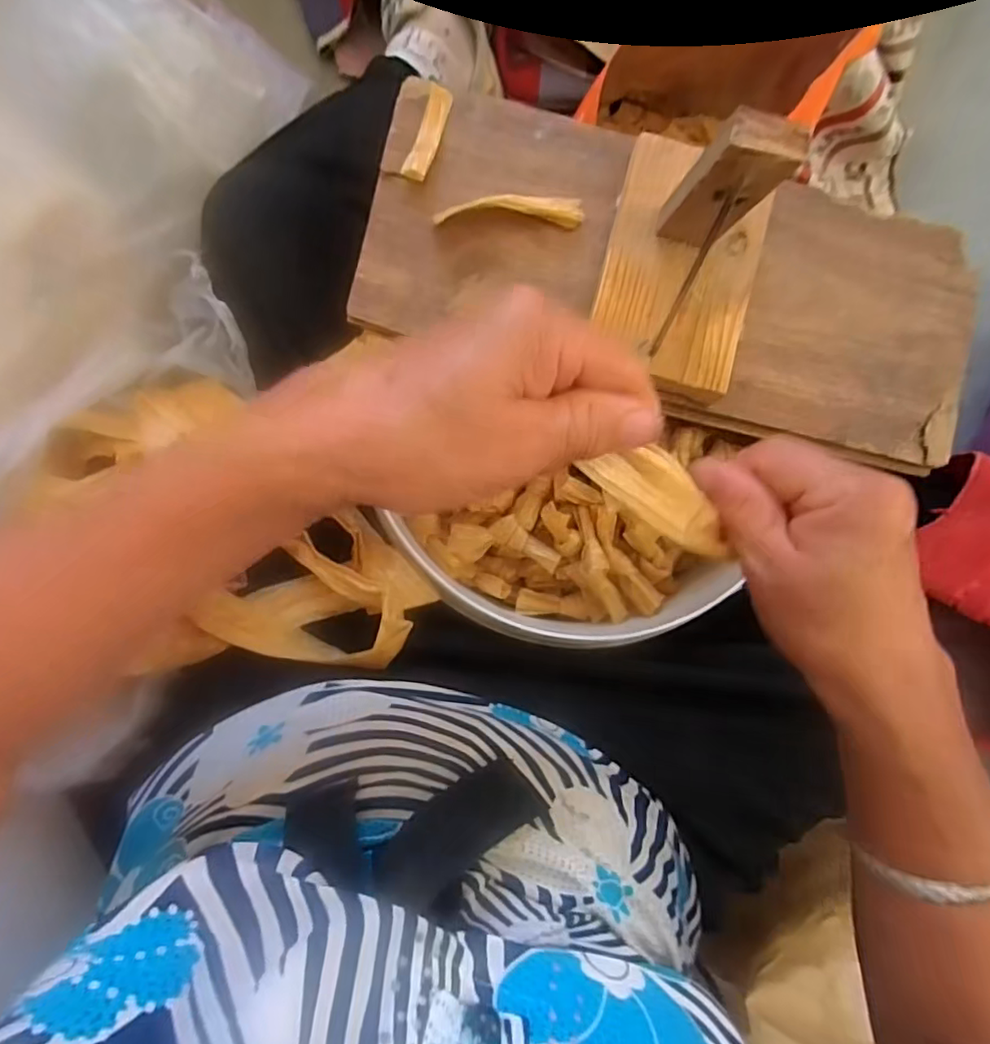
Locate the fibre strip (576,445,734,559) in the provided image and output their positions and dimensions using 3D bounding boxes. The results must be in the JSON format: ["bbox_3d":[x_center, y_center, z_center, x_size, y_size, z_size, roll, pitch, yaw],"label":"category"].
[{"bbox_3d":[0.070,-0.008,0.236,0.075,0.004,0.026,32,101,-22],"label":"fibre strip"}]

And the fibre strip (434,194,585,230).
[{"bbox_3d":[0.010,-0.188,0.355,0.089,0.014,0.018,-2,89,-5],"label":"fibre strip"}]

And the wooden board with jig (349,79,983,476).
[{"bbox_3d":[0.118,-0.149,0.315,0.381,0.128,0.163,15,88,-5],"label":"wooden board with jig"}]

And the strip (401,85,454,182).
[{"bbox_3d":[-0.039,-0.234,0.357,0.015,0.008,0.062,18,87,-4],"label":"strip"}]

